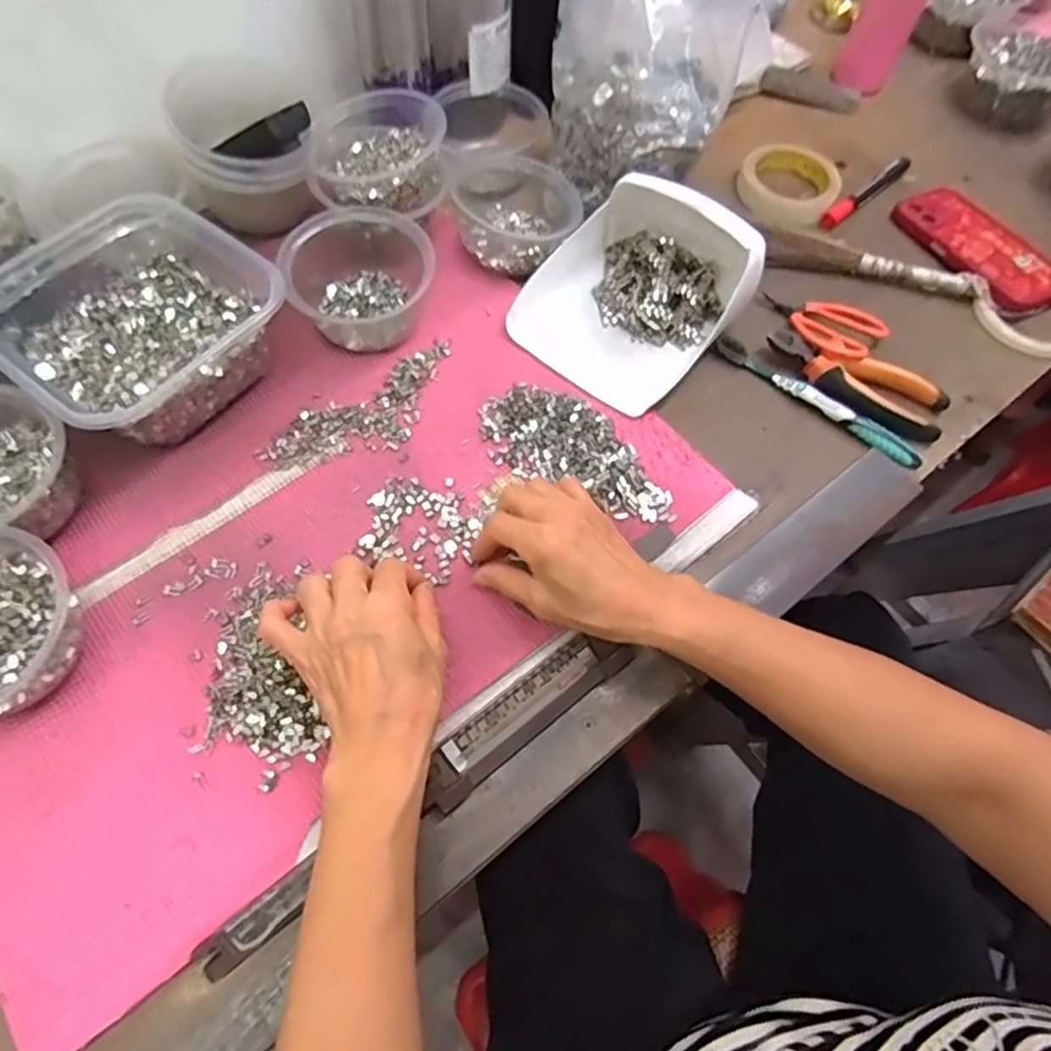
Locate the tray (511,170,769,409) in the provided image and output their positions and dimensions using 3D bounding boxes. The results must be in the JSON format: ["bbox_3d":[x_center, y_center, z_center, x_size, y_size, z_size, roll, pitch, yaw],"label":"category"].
[{"bbox_3d":[0.095,-0.202,0.522,0.155,0.078,0.185,37,68,14],"label":"tray"}]

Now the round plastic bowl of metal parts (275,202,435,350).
[{"bbox_3d":[-0.132,-0.204,0.516,0.109,0.065,0.104,-7,65,-7],"label":"round plastic bowl of metal parts"}]

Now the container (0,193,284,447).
[{"bbox_3d":[-0.297,-0.153,0.477,0.186,0.072,0.168,35,67,13],"label":"container"}]

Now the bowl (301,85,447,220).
[{"bbox_3d":[-0.123,-0.305,0.529,0.113,0.051,0.100,17,63,6],"label":"bowl"}]

